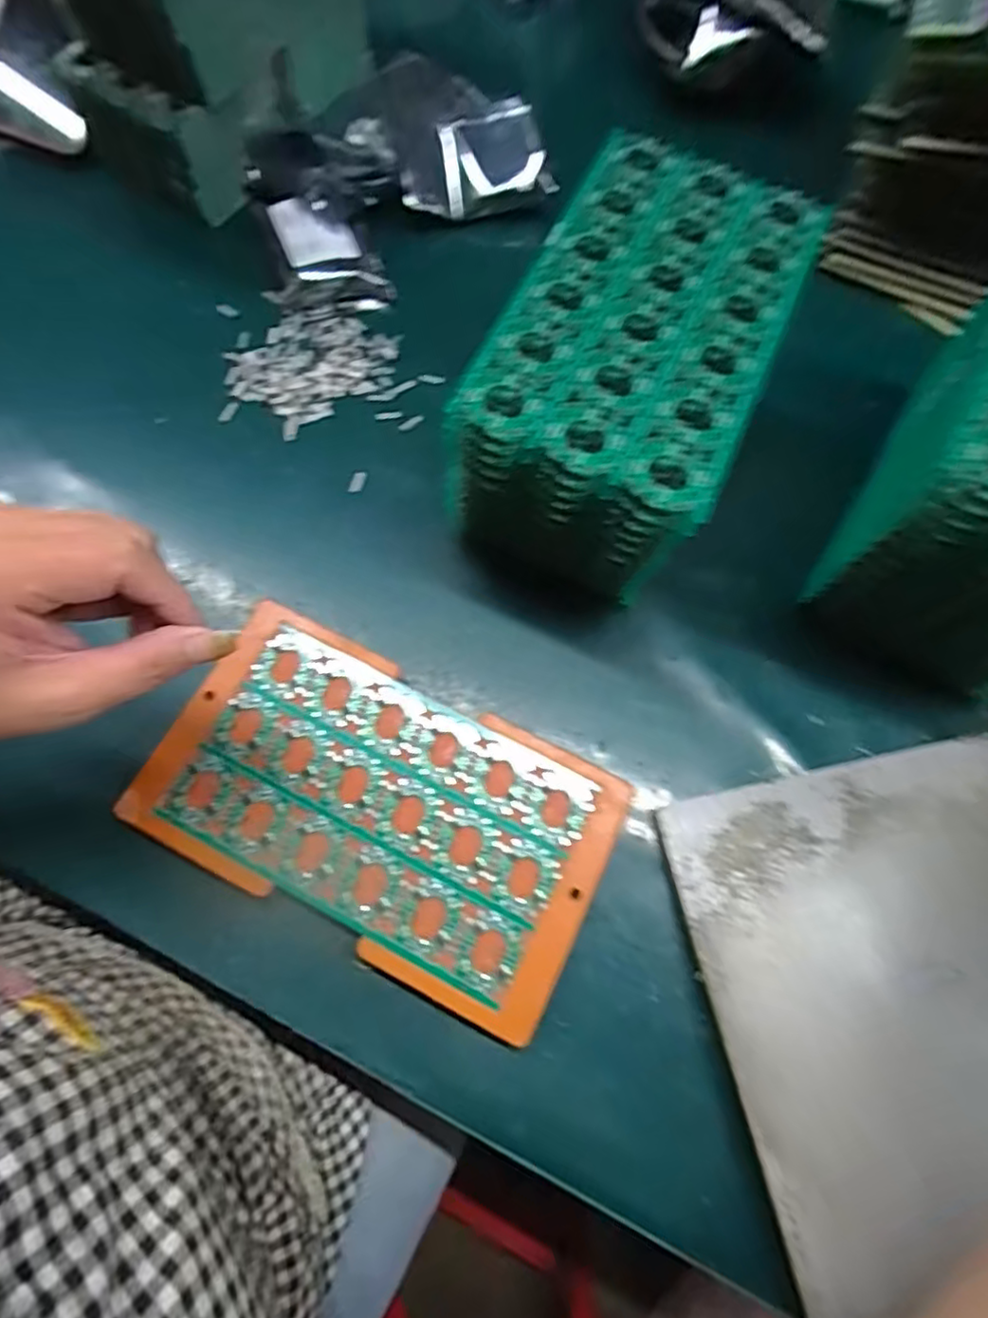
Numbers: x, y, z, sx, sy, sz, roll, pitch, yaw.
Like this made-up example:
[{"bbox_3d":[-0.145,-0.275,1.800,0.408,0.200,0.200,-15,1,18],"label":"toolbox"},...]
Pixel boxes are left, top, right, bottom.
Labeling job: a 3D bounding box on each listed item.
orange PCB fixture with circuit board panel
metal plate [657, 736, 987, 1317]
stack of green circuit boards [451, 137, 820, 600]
[{"bbox_3d":[-0.060,0.075,0.338,0.240,0.012,0.135,26,69,9],"label":"orange PCB fixture with circuit board panel"},{"bbox_3d":[0.207,0.160,0.310,0.197,0.006,0.217,-13,66,-3],"label":"metal plate"},{"bbox_3d":[0.074,-0.149,0.367,0.121,0.138,0.202,24,72,7],"label":"stack of green circuit boards"}]

